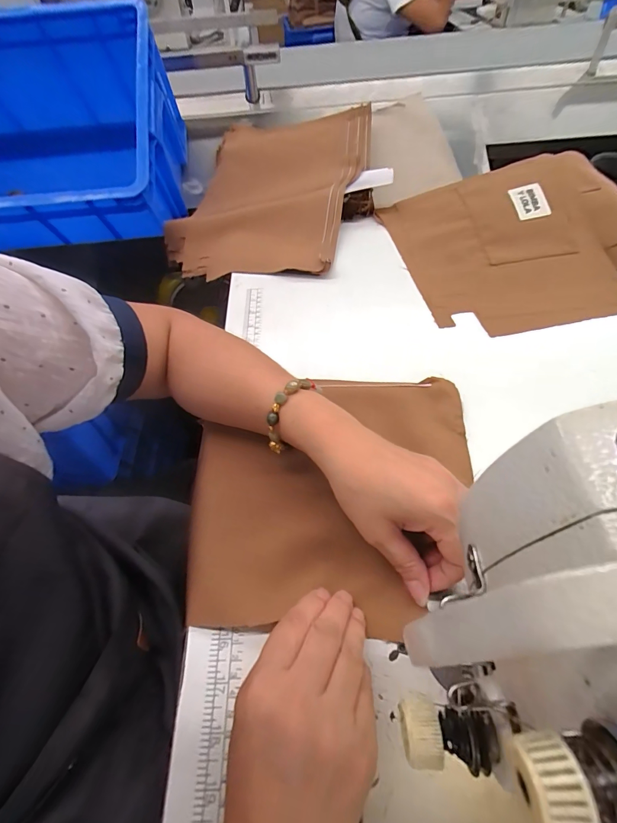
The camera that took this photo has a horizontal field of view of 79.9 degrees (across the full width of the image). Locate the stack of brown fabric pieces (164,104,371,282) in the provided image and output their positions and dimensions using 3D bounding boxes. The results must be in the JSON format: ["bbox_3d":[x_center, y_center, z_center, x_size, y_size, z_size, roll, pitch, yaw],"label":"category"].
[{"bbox_3d":[-0.067,-0.394,0.670,0.307,0.083,0.475,10,55,11],"label":"stack of brown fabric pieces"}]

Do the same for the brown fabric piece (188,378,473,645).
[{"bbox_3d":[0.019,0.064,0.325,0.245,0.018,0.224,2,54,6],"label":"brown fabric piece"}]

